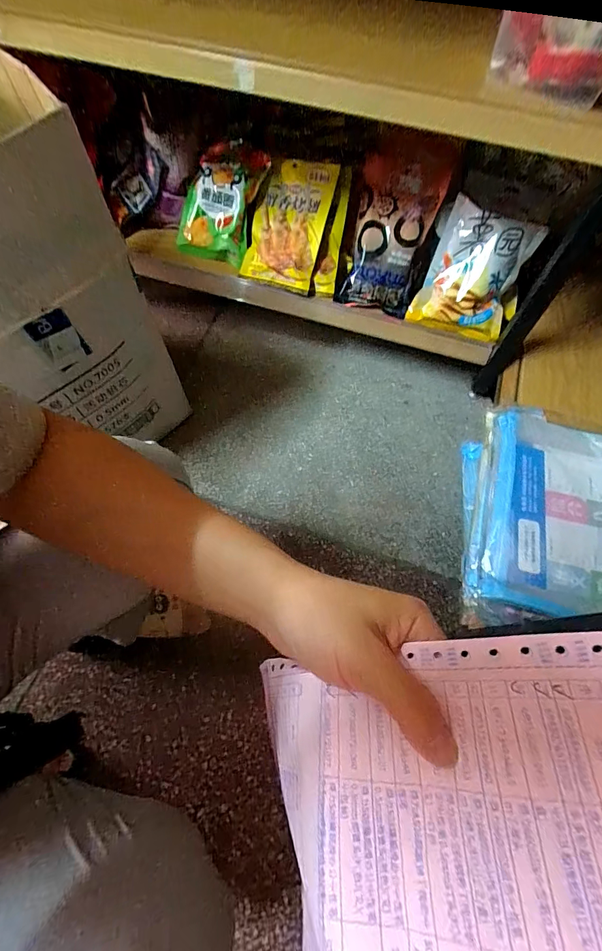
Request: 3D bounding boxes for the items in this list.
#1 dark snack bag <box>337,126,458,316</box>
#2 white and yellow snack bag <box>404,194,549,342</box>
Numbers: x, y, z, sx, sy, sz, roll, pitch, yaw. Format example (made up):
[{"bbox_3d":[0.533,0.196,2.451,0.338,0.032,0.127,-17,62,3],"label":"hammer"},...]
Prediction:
[{"bbox_3d":[0.165,-0.450,0.731,0.170,0.045,0.264,14,108,9],"label":"dark snack bag"},{"bbox_3d":[0.308,-0.358,0.697,0.160,0.193,0.037,20,27,6],"label":"white and yellow snack bag"}]

